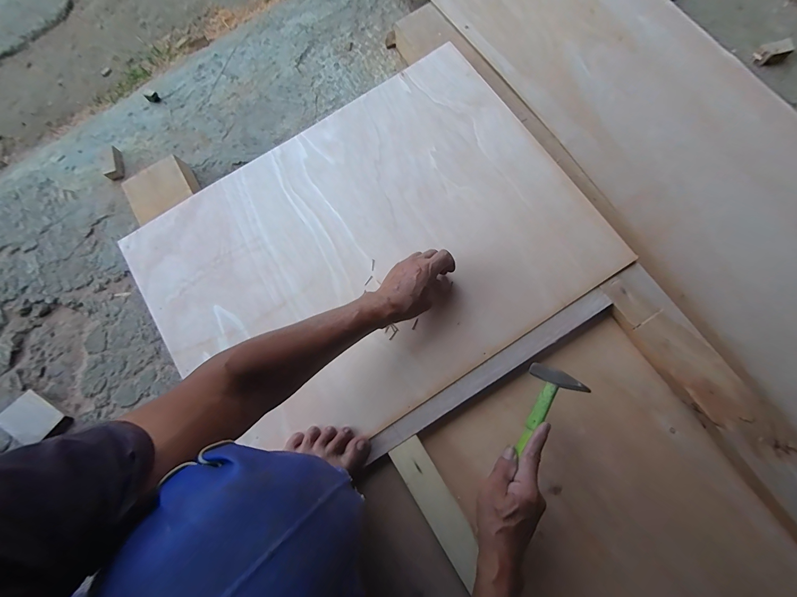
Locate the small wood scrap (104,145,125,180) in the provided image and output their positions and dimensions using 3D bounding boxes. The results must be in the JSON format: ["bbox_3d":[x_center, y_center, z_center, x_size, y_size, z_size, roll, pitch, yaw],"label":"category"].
[{"bbox_3d":[-0.627,-0.302,0.770,0.036,0.017,0.076,2,78,5],"label":"small wood scrap"}]

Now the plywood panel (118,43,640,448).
[{"bbox_3d":[-0.058,-0.084,0.594,0.709,0.015,0.534,-34,78,-3],"label":"plywood panel"}]

